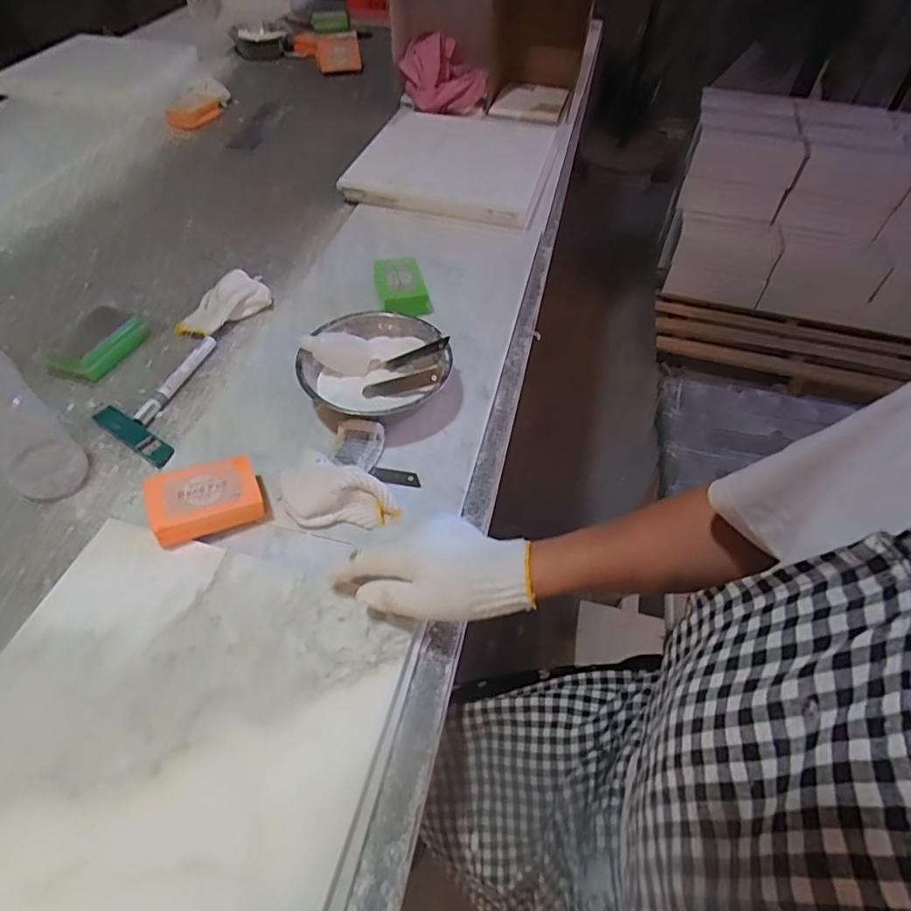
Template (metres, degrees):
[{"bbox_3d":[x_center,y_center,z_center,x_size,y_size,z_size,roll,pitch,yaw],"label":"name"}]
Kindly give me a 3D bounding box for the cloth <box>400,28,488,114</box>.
[{"bbox_3d":[-0.022,-0.740,1.085,0.102,0.104,0.167,-32,57,-23],"label":"cloth"}]

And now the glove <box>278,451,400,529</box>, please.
[{"bbox_3d":[-0.112,0.039,0.520,0.121,0.033,0.066,20,53,16],"label":"glove"}]

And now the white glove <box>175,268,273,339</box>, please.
[{"bbox_3d":[-0.303,-0.195,0.720,0.068,0.030,0.126,29,56,22],"label":"white glove"}]

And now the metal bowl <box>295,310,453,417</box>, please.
[{"bbox_3d":[-0.086,-0.091,0.616,0.156,0.056,0.158,0,50,0],"label":"metal bowl"}]

